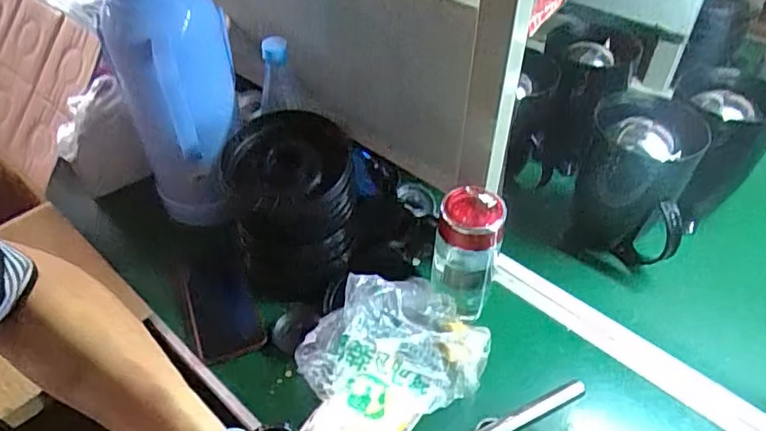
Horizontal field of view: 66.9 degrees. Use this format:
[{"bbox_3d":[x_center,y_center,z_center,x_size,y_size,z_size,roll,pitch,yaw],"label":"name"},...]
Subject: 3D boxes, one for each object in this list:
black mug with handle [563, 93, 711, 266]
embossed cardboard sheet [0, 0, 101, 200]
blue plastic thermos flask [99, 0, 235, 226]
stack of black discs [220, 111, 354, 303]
[{"bbox_3d":[0.336,-0.054,0.785,0.133,0.186,0.164,16,45,15],"label":"black mug with handle"},{"bbox_3d":[-0.530,-0.203,0.804,0.401,0.223,0.025,33,15,24],"label":"embossed cardboard sheet"},{"bbox_3d":[-0.230,-0.133,0.668,0.133,0.332,0.116,-15,45,-17],"label":"blue plastic thermos flask"},{"bbox_3d":[-0.104,-0.008,0.681,0.141,0.168,0.132,-4,43,-6],"label":"stack of black discs"}]

